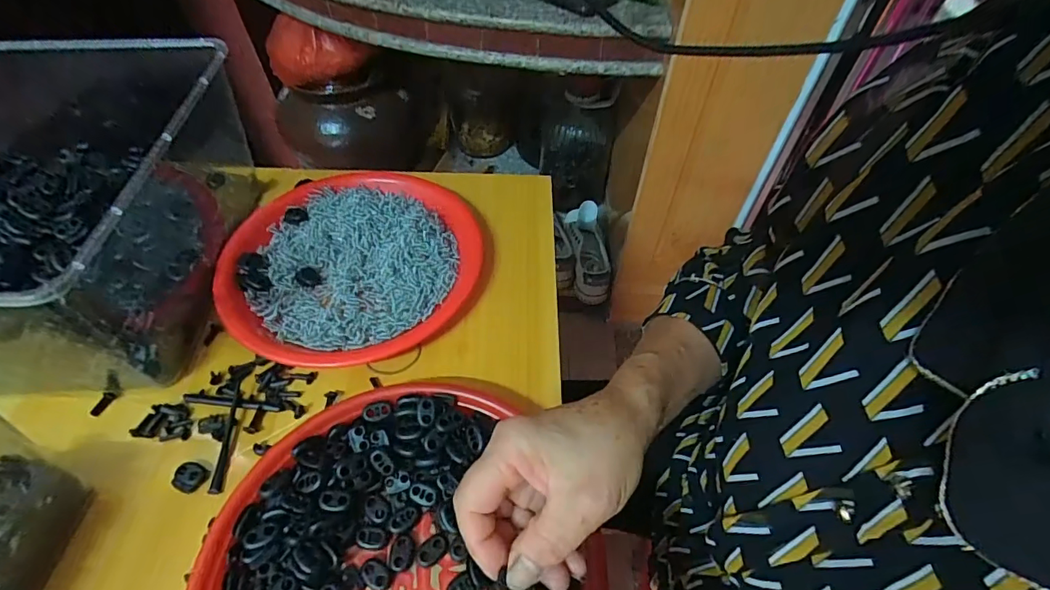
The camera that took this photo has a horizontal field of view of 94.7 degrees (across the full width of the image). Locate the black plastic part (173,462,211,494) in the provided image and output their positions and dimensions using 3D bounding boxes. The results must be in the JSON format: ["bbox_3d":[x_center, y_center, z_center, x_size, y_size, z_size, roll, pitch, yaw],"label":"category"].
[{"bbox_3d":[-0.233,0.126,0.334,0.022,0.006,0.019,20,55,14],"label":"black plastic part"}]

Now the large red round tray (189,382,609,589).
[{"bbox_3d":[-0.080,0.171,0.293,0.218,0.030,0.229,0,53,0],"label":"large red round tray"}]

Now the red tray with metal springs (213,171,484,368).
[{"bbox_3d":[-0.156,-0.035,0.447,0.222,0.019,0.222,-16,55,-12],"label":"red tray with metal springs"}]

